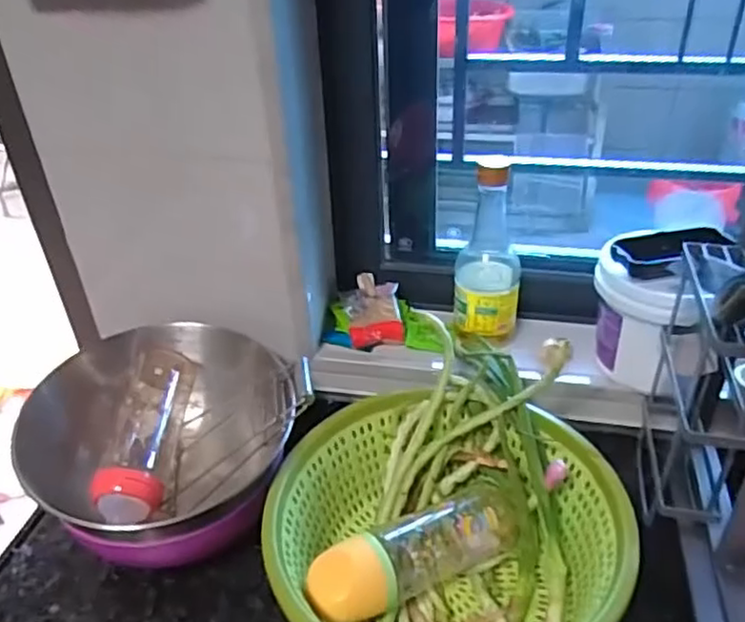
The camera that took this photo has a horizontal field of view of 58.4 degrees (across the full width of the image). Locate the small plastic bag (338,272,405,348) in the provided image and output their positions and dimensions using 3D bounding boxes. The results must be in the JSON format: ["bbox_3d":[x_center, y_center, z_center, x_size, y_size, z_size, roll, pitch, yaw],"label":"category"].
[{"bbox_3d":[-0.001,-0.002,0.754,0.063,0.039,0.086,-9,36,-9],"label":"small plastic bag"}]

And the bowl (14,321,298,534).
[{"bbox_3d":[-0.189,0.115,0.656,0.230,0.122,0.196,0,35,4],"label":"bowl"}]

